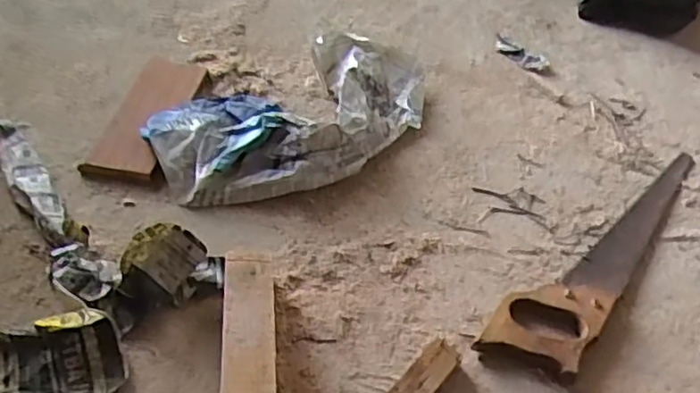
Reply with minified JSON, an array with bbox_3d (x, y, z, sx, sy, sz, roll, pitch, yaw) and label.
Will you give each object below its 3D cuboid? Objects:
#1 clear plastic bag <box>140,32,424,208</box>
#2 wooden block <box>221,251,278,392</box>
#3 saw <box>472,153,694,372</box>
[{"bbox_3d":[-0.057,-0.105,0.815,0.368,0.055,0.202,-26,56,-26],"label":"clear plastic bag"},{"bbox_3d":[-0.086,0.157,0.577,0.051,0.046,0.238,-1,49,-7],"label":"wooden block"},{"bbox_3d":[0.287,0.048,0.740,0.087,0.023,0.410,34,53,21],"label":"saw"}]

